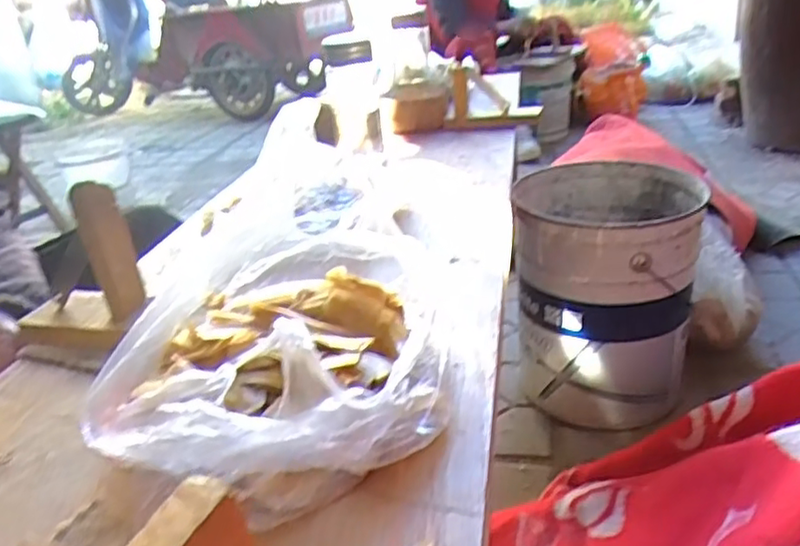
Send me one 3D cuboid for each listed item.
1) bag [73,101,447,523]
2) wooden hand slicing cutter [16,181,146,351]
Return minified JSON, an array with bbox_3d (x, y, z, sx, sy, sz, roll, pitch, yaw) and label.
[{"bbox_3d":[-0.068,0.045,0.419,0.193,0.077,0.246,-1,26,11],"label":"bag"},{"bbox_3d":[-0.268,-0.006,0.520,0.098,0.125,0.066,9,29,30],"label":"wooden hand slicing cutter"}]

